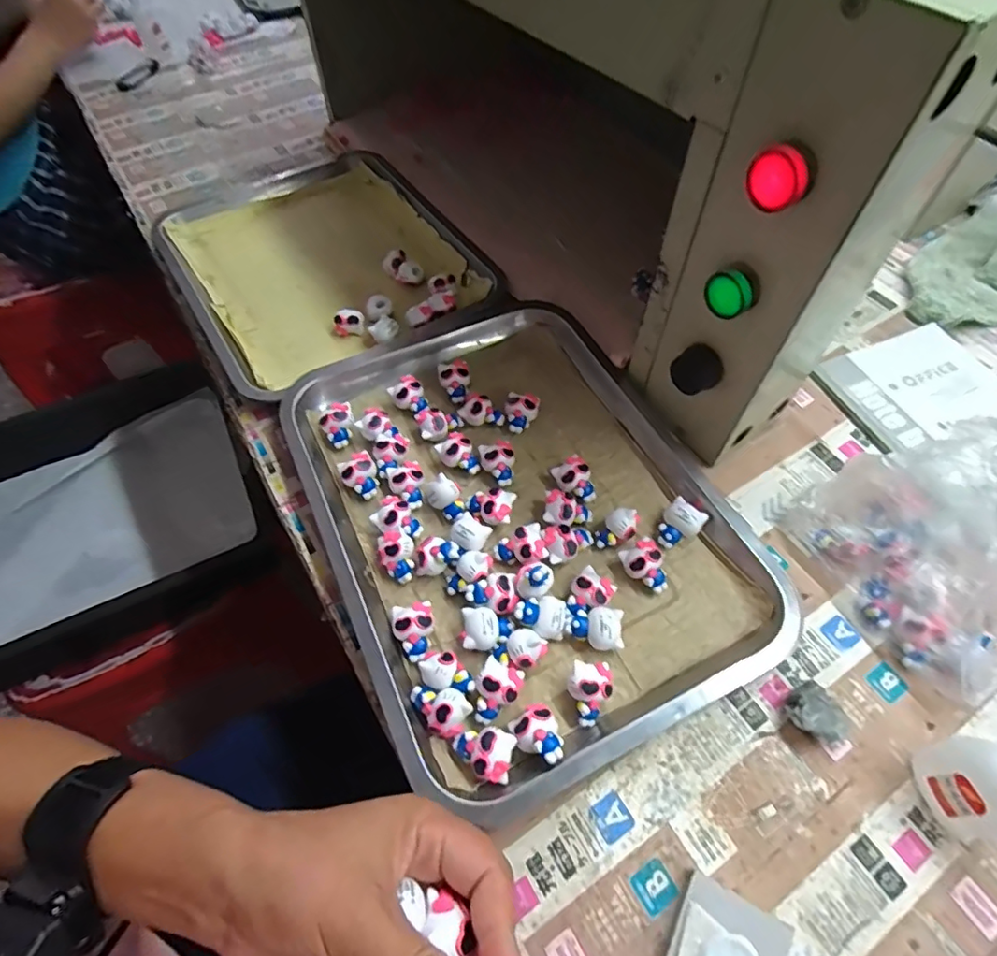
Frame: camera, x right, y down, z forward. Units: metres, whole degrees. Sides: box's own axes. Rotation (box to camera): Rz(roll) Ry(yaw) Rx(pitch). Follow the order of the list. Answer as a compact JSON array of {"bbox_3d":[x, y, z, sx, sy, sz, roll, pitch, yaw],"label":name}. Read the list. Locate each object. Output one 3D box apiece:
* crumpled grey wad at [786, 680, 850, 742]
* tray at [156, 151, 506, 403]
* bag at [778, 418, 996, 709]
[{"bbox_3d":[0.187,0.139,0.325,0.032,0.019,0.031,0,57,-1],"label":"crumpled grey wad"},{"bbox_3d":[-0.188,-0.230,0.585,0.267,0.047,0.361,-30,62,-16],"label":"tray"},{"bbox_3d":[0.286,0.032,0.331,0.100,0.129,0.147,-22,60,-14],"label":"bag"}]

